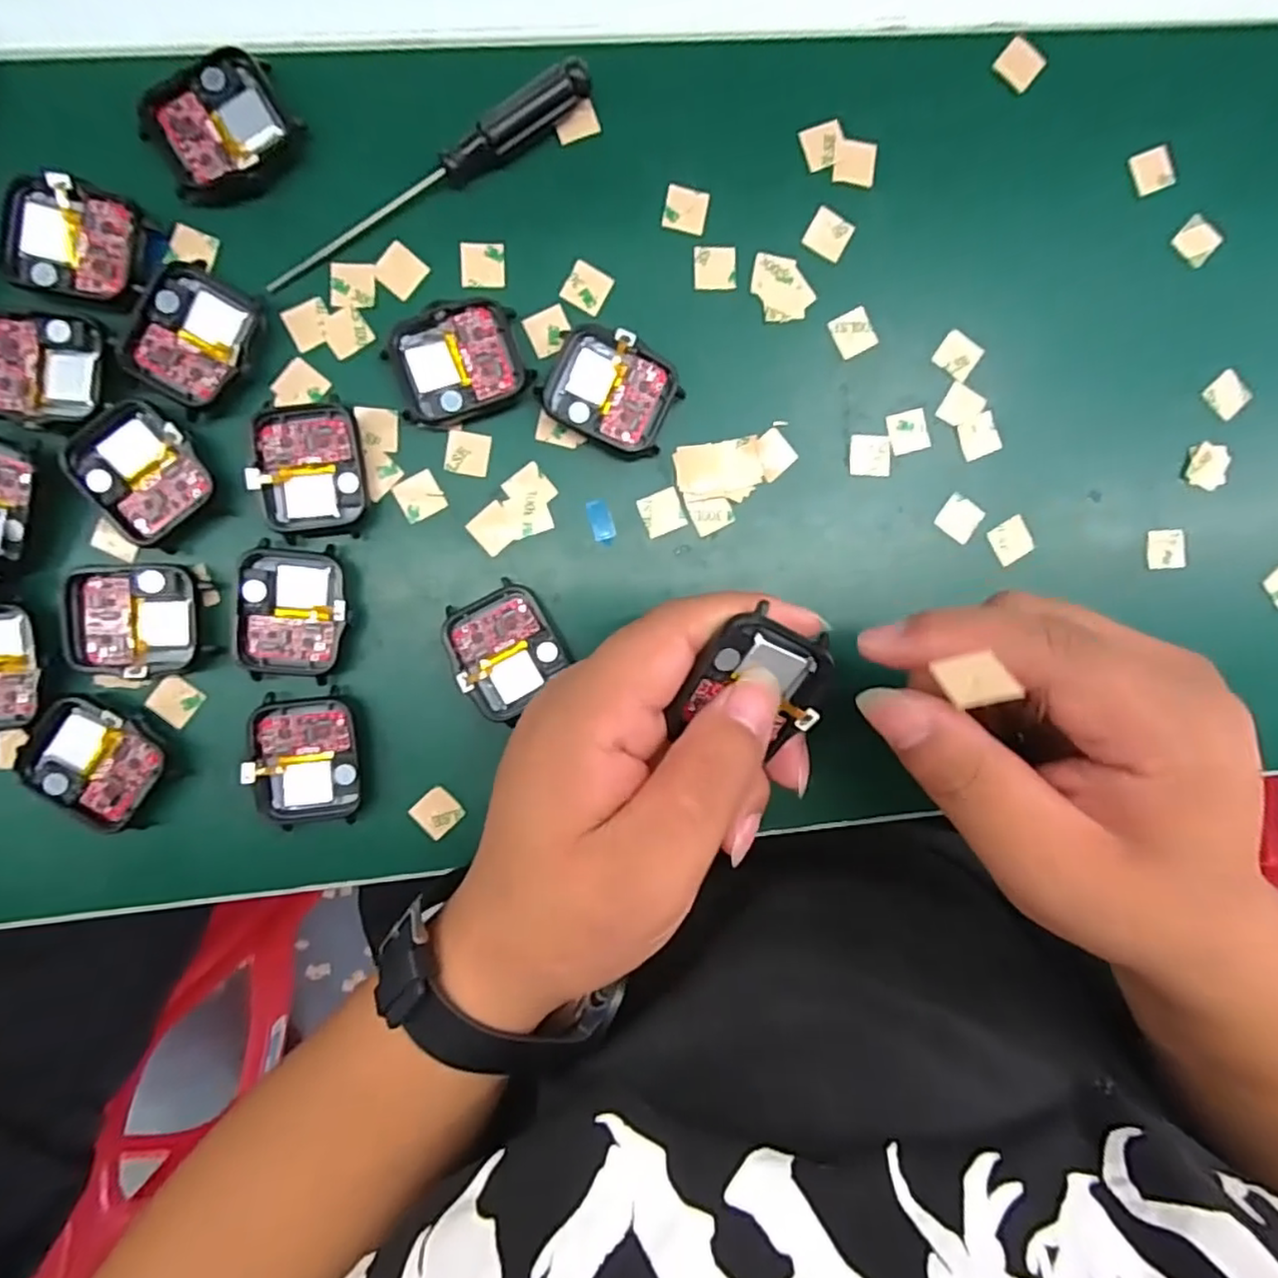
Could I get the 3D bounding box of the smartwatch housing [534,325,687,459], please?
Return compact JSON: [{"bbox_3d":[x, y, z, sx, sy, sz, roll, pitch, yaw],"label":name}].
[{"bbox_3d":[-0.010,-0.089,0.240,0.046,0.012,0.038,23,90,-6],"label":"smartwatch housing"}]

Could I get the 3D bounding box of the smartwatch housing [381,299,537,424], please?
[{"bbox_3d":[-0.064,-0.098,0.237,0.046,0.010,0.038,-20,94,-4],"label":"smartwatch housing"}]

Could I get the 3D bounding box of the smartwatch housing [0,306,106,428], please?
[{"bbox_3d":[-0.203,-0.092,0.222,0.043,0.004,0.036,5,92,-5],"label":"smartwatch housing"}]

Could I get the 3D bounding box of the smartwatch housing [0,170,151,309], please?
[{"bbox_3d":[-0.190,-0.133,0.221,0.045,0.005,0.037,9,92,-6],"label":"smartwatch housing"}]

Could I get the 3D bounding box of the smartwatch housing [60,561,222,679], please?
[{"bbox_3d":[-0.174,-0.007,0.229,0.041,0.009,0.038,4,92,-5],"label":"smartwatch housing"}]

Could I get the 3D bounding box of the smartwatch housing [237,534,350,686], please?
[{"bbox_3d":[-0.122,-0.009,0.234,0.037,0.007,0.046,5,92,-5],"label":"smartwatch housing"}]

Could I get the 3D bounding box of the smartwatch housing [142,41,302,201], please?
[{"bbox_3d":[-0.142,-0.173,0.226,0.046,0.010,0.040,-35,95,-3],"label":"smartwatch housing"}]

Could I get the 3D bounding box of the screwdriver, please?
[{"bbox_3d":[-0.073,-0.161,0.231,0.131,0.015,0.012,-35,95,-3],"label":"screwdriver"}]

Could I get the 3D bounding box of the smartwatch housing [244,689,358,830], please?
[{"bbox_3d":[-0.119,0.043,0.237,0.036,0.013,0.046,-3,93,-5],"label":"smartwatch housing"}]

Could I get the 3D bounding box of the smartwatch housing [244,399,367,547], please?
[{"bbox_3d":[-0.115,-0.060,0.233,0.036,0.010,0.048,-7,93,-5],"label":"smartwatch housing"}]

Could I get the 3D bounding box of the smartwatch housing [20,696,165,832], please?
[{"bbox_3d":[-0.189,0.042,0.229,0.041,0.009,0.037,32,89,-6],"label":"smartwatch housing"}]

